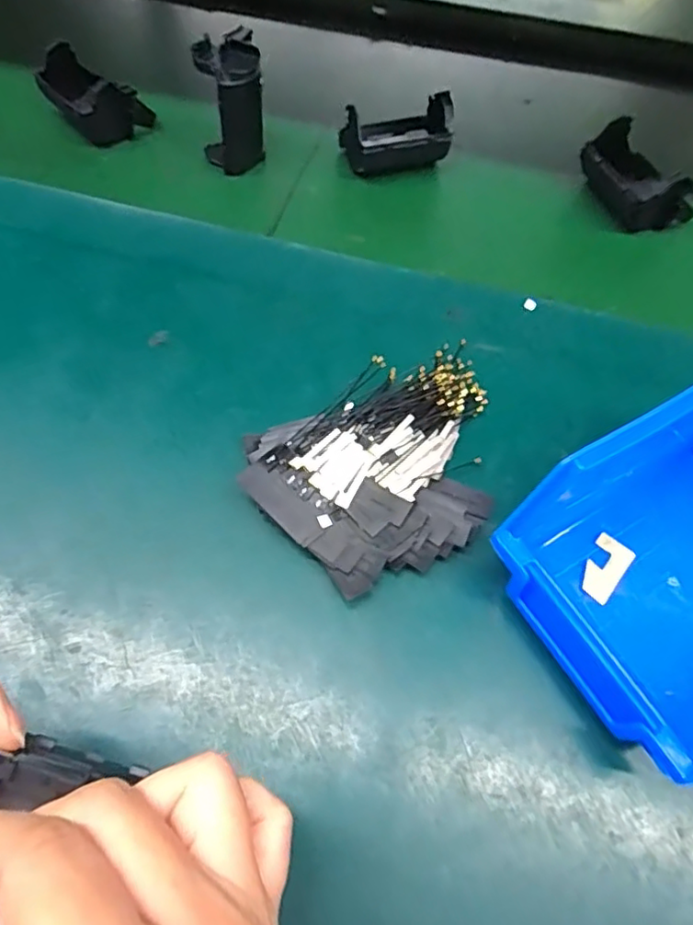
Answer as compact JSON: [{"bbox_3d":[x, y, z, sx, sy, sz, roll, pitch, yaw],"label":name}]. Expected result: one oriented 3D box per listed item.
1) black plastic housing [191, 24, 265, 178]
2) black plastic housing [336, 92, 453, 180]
[{"bbox_3d":[-0.074,-0.228,0.388,0.040,0.074,0.033,-8,63,-5],"label":"black plastic housing"},{"bbox_3d":[0.033,-0.224,0.415,0.073,0.041,0.055,-14,63,-9],"label":"black plastic housing"}]

